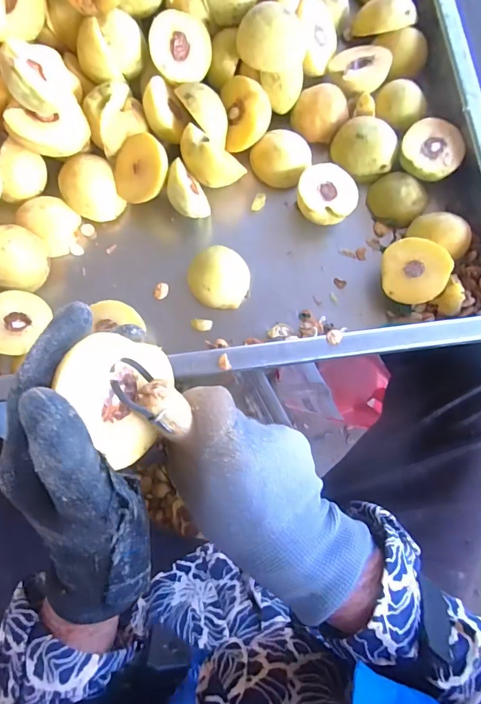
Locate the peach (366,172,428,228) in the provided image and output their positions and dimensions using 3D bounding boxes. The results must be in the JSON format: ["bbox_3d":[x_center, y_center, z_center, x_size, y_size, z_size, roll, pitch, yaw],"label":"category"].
[{"bbox_3d":[0.171,-0.168,0.458,0.060,0.027,0.052,35,80,6],"label":"peach"}]

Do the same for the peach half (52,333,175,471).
[{"bbox_3d":[-0.073,0.020,0.226,0.032,0.062,0.060,8,74,42],"label":"peach half"}]

